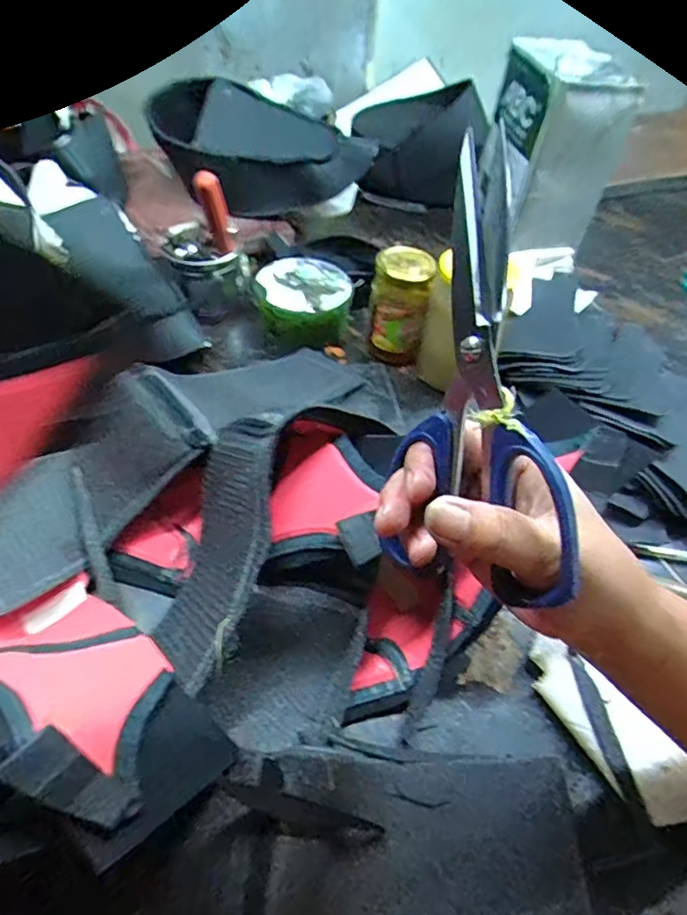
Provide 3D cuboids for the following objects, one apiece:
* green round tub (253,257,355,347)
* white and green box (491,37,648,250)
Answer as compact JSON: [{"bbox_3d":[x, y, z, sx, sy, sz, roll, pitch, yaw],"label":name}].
[{"bbox_3d":[-0.044,-0.176,0.626,0.102,0.048,0.101,3,50,-3],"label":"green round tub"},{"bbox_3d":[0.260,-0.370,0.711,0.120,0.210,0.122,0,51,-6],"label":"white and green box"}]

